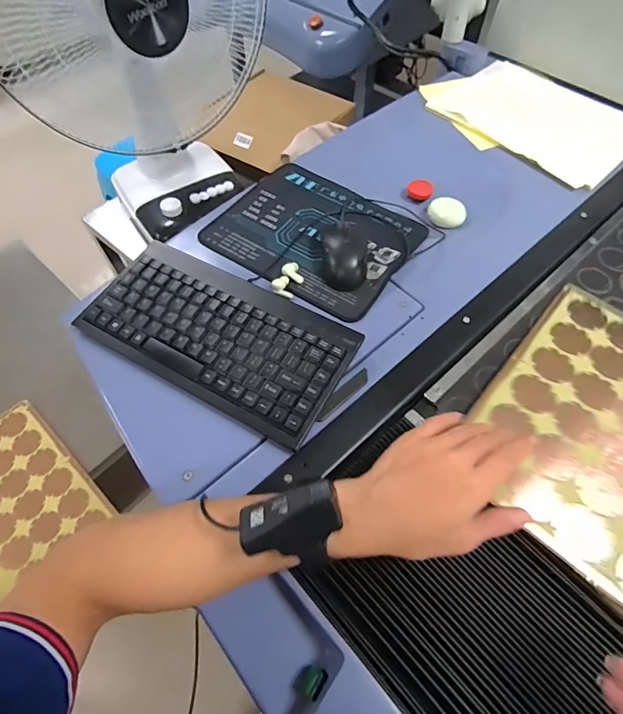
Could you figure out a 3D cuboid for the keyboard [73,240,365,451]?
[{"bbox_3d":[-0.104,-0.029,0.457,0.288,0.018,0.146,28,62,14],"label":"keyboard"}]

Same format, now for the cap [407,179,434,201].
[{"bbox_3d":[0.171,-0.264,0.654,0.038,0.015,0.038,1,59,-2],"label":"cap"}]

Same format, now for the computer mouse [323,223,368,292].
[{"bbox_3d":[0.043,-0.131,0.521,0.053,0.031,0.093,2,59,-1],"label":"computer mouse"}]

